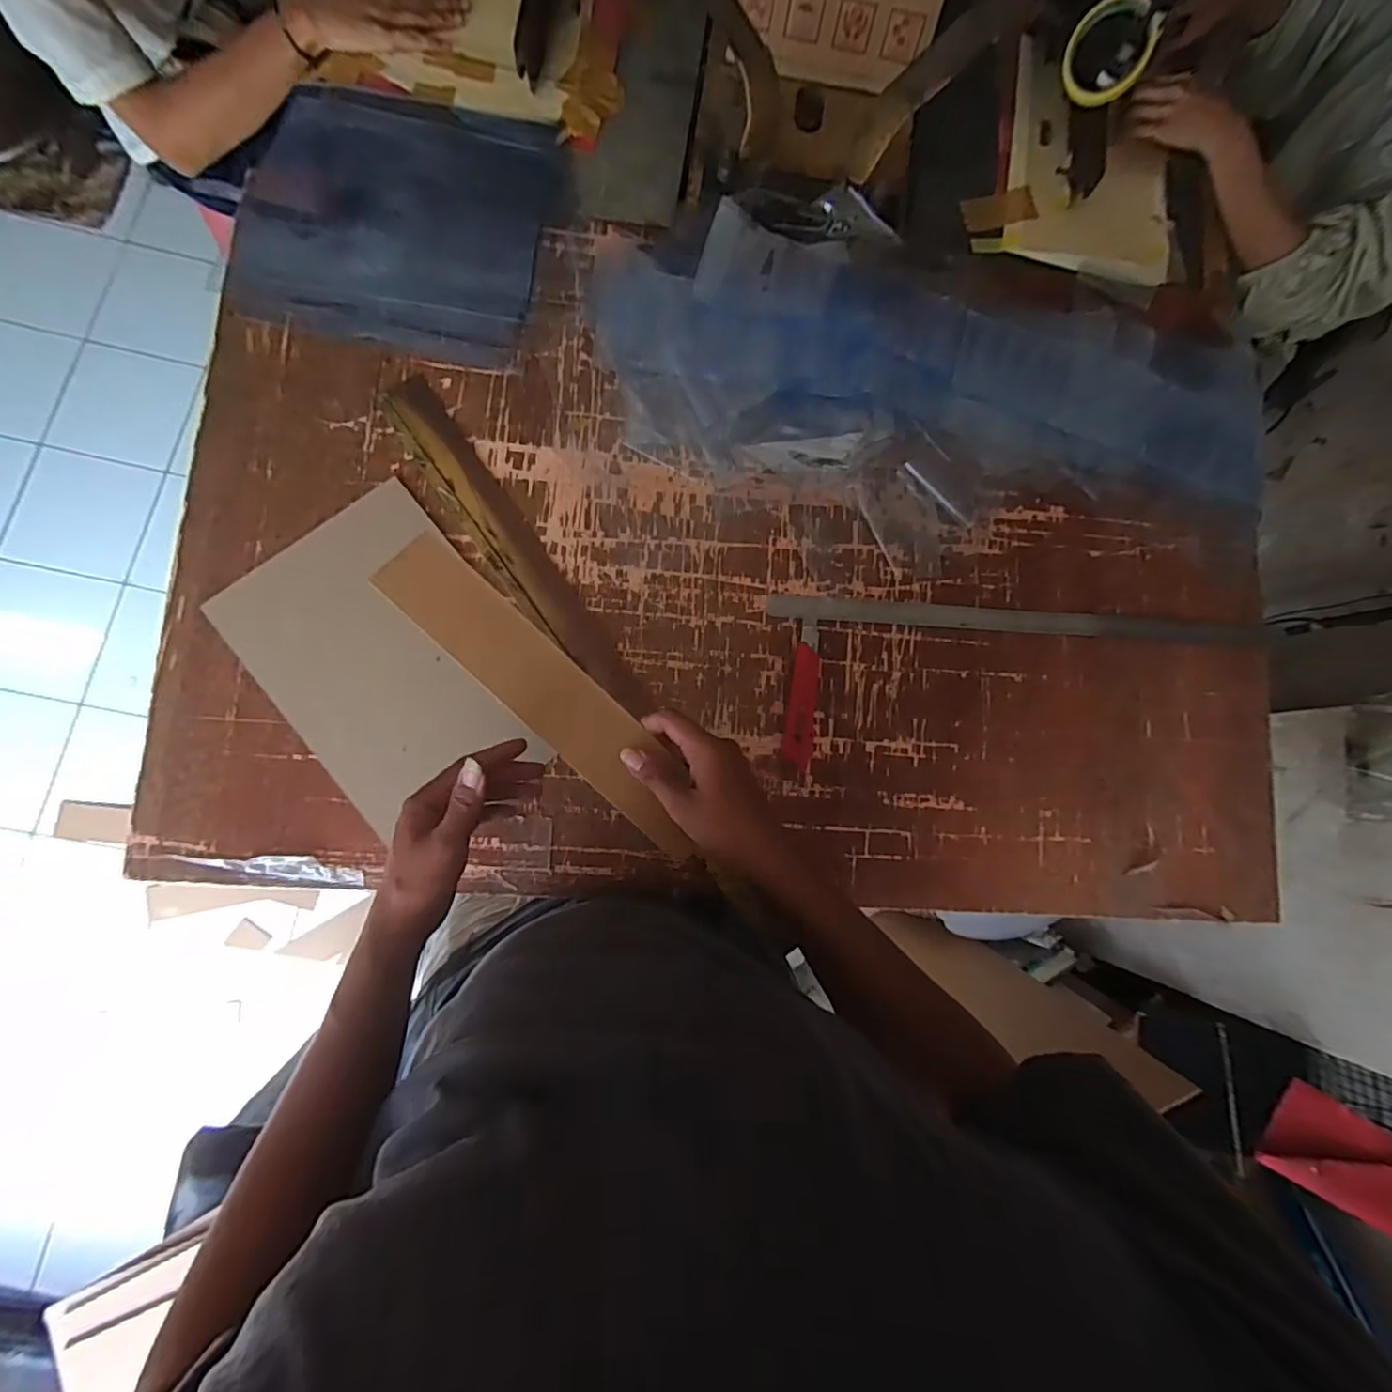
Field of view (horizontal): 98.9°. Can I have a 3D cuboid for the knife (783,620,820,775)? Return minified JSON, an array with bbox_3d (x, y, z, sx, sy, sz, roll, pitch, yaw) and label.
[{"bbox_3d":[0.115,-0.001,0.637,0.034,0.022,0.157,6,81,-5],"label":"knife"}]

